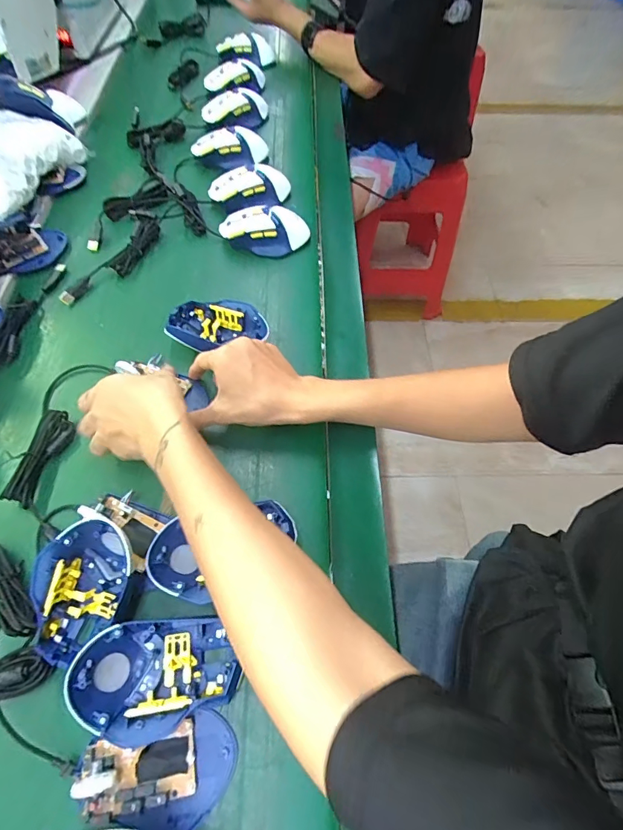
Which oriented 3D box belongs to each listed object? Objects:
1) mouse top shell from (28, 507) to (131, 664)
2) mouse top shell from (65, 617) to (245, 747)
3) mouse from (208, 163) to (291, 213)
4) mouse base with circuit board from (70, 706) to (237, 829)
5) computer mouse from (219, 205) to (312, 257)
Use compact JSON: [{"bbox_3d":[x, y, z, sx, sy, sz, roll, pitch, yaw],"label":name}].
[{"bbox_3d":[-0.186,0.138,0.334,0.073,0.049,0.113,12,60,9],"label":"mouse top shell"},{"bbox_3d":[-0.117,0.198,0.311,0.110,0.041,0.075,-4,59,-1],"label":"mouse top shell"},{"bbox_3d":[-0.092,-0.338,0.614,0.119,0.036,0.065,-4,59,-1],"label":"mouse"},{"bbox_3d":[-0.108,0.254,0.285,0.105,0.022,0.065,-13,60,-6],"label":"mouse base with circuit board"},{"bbox_3d":[-0.067,-0.257,0.568,0.122,0.037,0.058,6,59,5],"label":"computer mouse"}]

